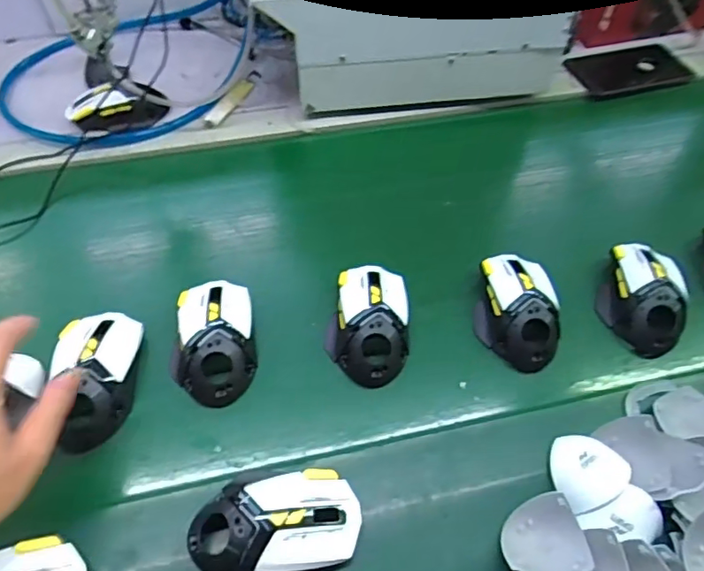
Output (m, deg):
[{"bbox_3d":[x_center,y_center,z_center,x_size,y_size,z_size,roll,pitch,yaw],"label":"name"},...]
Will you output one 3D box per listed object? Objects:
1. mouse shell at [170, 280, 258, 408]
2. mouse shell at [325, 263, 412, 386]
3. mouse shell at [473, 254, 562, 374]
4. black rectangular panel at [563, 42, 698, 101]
[{"bbox_3d":[-0.122,0.045,0.476,0.071,0.035,0.120,-5,55,-6],"label":"mouse shell"},{"bbox_3d":[0.015,0.030,0.491,0.071,0.037,0.120,4,55,1],"label":"mouse shell"},{"bbox_3d":[0.155,0.019,0.505,0.076,0.038,0.121,-1,55,-3],"label":"mouse shell"},{"bbox_3d":[0.404,-0.314,0.777,0.194,0.012,0.094,-17,56,-16],"label":"black rectangular panel"}]

